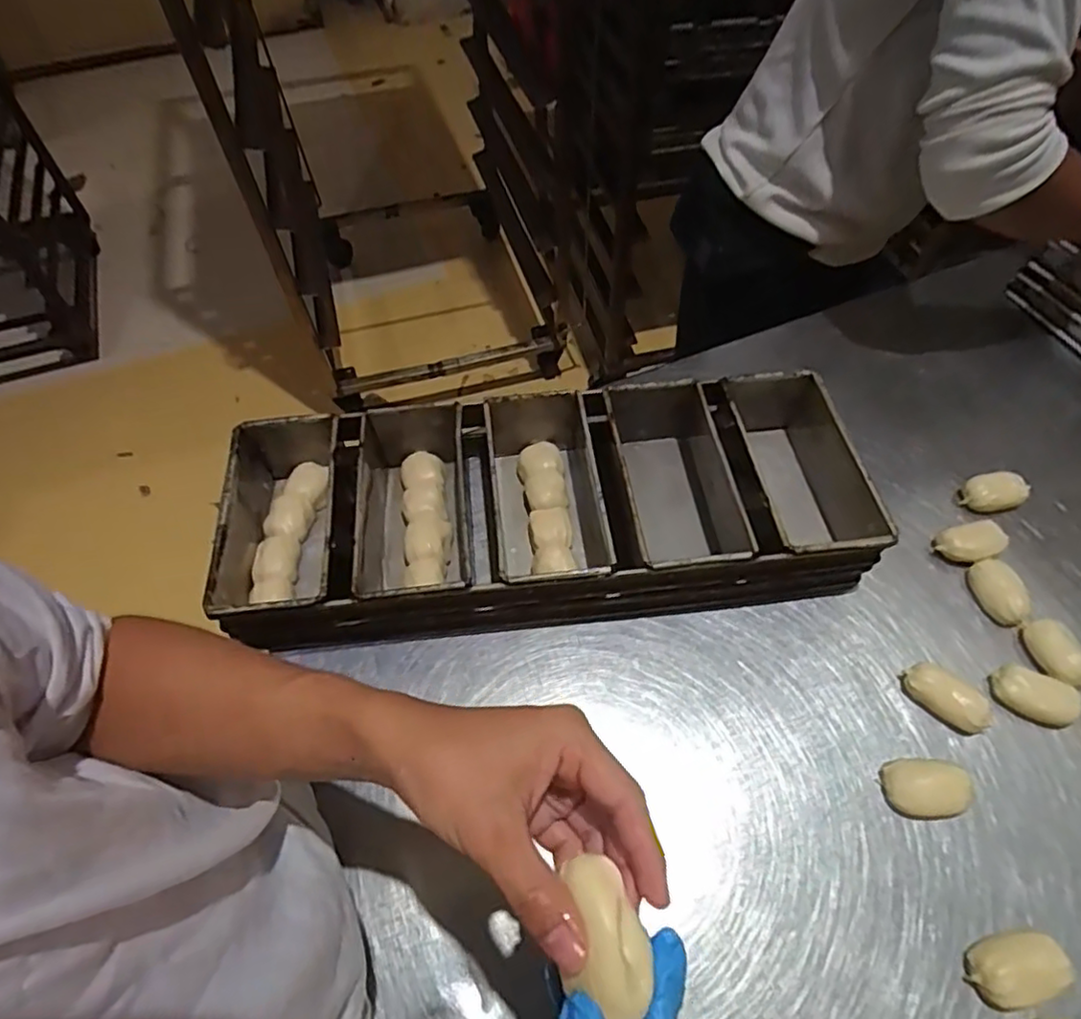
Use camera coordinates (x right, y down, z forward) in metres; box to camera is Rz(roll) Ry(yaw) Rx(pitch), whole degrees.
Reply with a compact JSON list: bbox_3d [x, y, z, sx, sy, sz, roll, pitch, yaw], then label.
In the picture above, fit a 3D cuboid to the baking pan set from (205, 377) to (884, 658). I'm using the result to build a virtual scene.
[{"bbox_3d":[0.005,-0.004,0.622,0.600,0.101,0.217,-5,56,-1],"label":"baking pan set"}]

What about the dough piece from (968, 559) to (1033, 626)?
[{"bbox_3d":[0.435,0.079,0.596,0.035,0.024,0.062,-10,56,-4],"label":"dough piece"}]

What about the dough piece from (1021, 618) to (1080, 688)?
[{"bbox_3d":[0.460,0.128,0.561,0.029,0.024,0.060,-13,56,-6],"label":"dough piece"}]

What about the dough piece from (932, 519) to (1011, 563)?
[{"bbox_3d":[0.423,0.035,0.623,0.056,0.033,0.037,-14,57,-7],"label":"dough piece"}]

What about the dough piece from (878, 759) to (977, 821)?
[{"bbox_3d":[0.309,0.223,0.504,0.057,0.028,0.041,-1,56,2],"label":"dough piece"}]

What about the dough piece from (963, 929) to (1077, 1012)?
[{"bbox_3d":[0.333,0.321,0.441,0.064,0.022,0.037,-16,57,-8],"label":"dough piece"}]

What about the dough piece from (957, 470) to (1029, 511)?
[{"bbox_3d":[0.471,-0.015,0.657,0.063,0.032,0.036,-7,56,-2],"label":"dough piece"}]

